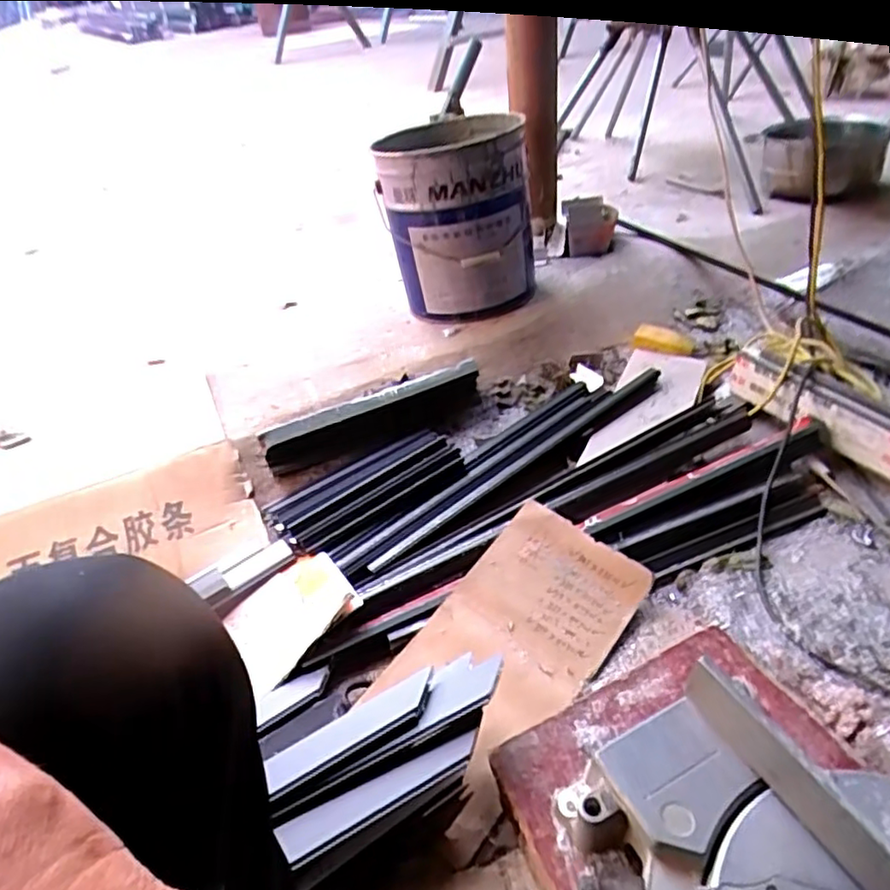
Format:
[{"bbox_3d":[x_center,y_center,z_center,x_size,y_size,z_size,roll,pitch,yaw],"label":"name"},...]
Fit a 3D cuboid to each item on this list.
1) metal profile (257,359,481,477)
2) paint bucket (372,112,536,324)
[{"bbox_3d":[-0.104,-0.040,1.039,0.372,0.072,0.063,-20,42,-15],"label":"metal profile"},{"bbox_3d":[0.034,-0.435,1.235,0.264,0.323,0.296,3,40,14],"label":"paint bucket"}]

